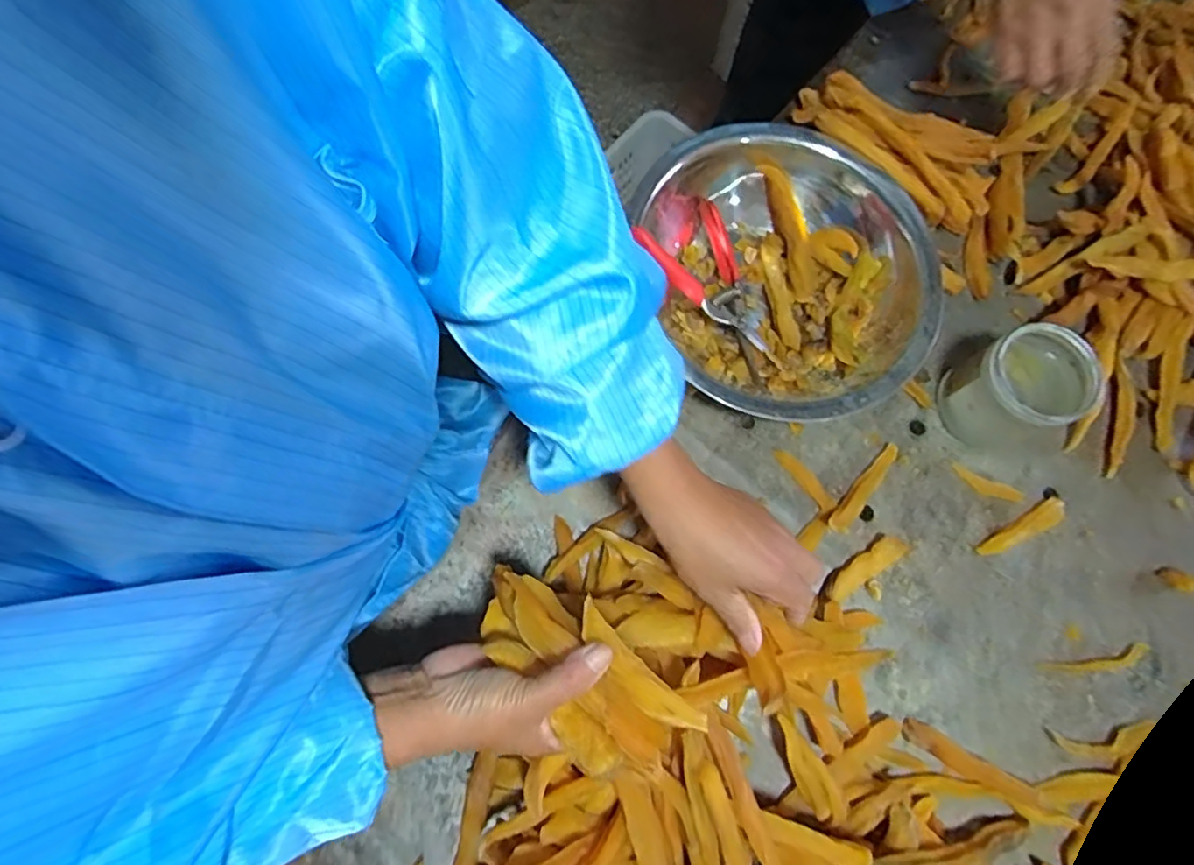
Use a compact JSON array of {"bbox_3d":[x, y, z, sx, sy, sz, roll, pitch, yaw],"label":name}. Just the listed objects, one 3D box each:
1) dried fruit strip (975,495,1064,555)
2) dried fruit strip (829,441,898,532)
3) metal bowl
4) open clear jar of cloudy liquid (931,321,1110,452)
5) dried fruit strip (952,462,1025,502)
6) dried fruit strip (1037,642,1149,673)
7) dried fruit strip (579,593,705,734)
[{"bbox_3d":[0.373,0.084,0.544,0.090,0.013,0.020,-26,78,-8],"label":"dried fruit strip"},{"bbox_3d":[0.233,0.048,0.540,0.017,0.010,0.104,43,66,9],"label":"dried fruit strip"},{"bbox_3d":[0.172,-0.141,0.563,0.247,0.072,0.274,-16,76,-6],"label":"metal bowl"},{"bbox_3d":[0.356,-0.038,0.531,0.082,0.087,0.080,0,75,-2],"label":"open clear jar of cloudy liquid"},{"bbox_3d":[0.347,0.048,0.552,0.062,0.005,0.018,28,76,5],"label":"dried fruit strip"},{"bbox_3d":[0.411,0.189,0.512,0.092,0.004,0.016,-6,76,-3],"label":"dried fruit strip"},{"bbox_3d":[0.020,0.140,0.362,0.024,0.011,0.096,-44,65,-11],"label":"dried fruit strip"}]

